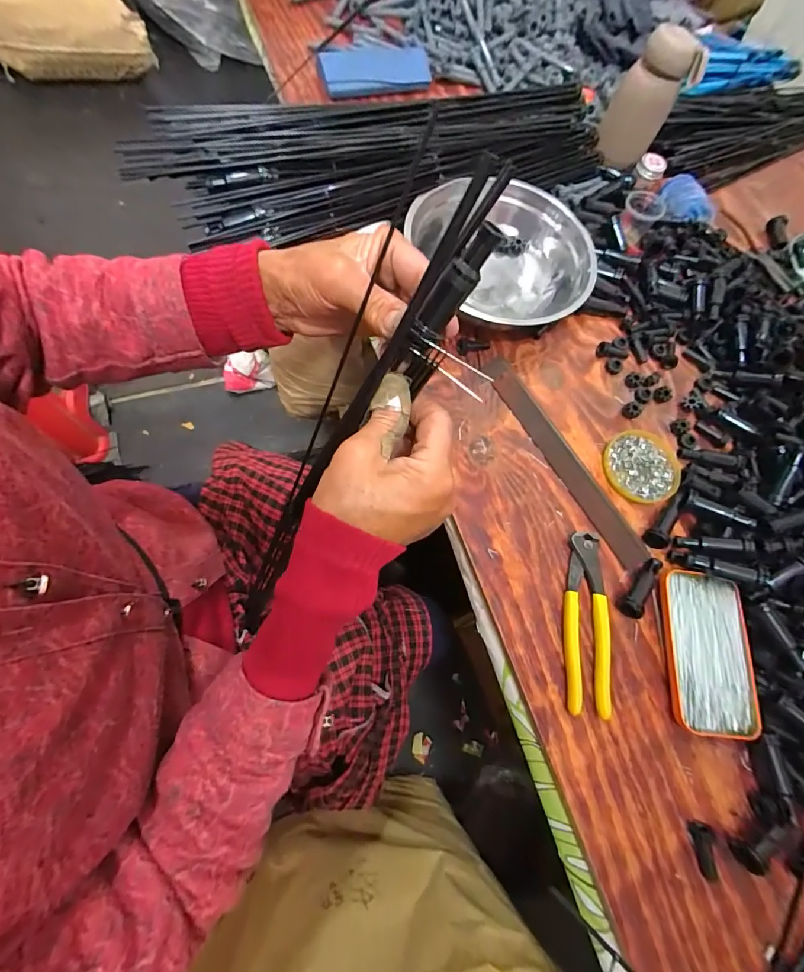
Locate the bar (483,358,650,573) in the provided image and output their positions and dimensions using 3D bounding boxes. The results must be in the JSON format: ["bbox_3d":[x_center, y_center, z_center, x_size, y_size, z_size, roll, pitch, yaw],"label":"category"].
[{"bbox_3d":[0.176,-0.030,0.464,0.038,0.006,0.267,-27,77,-17],"label":"bar"}]

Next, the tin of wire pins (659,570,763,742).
[{"bbox_3d":[0.292,0.156,0.400,0.079,0.012,0.143,8,70,-5],"label":"tin of wire pins"}]

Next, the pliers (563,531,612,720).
[{"bbox_3d":[0.176,0.127,0.404,0.041,0.011,0.165,7,70,-6],"label":"pliers"}]

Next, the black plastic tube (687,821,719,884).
[{"bbox_3d":[0.254,0.305,0.352,0.013,0.017,0.044,-8,86,-3],"label":"black plastic tube"}]

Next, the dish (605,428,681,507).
[{"bbox_3d":[0.270,-0.023,0.475,0.083,0.010,0.088,3,71,-7],"label":"dish"}]

